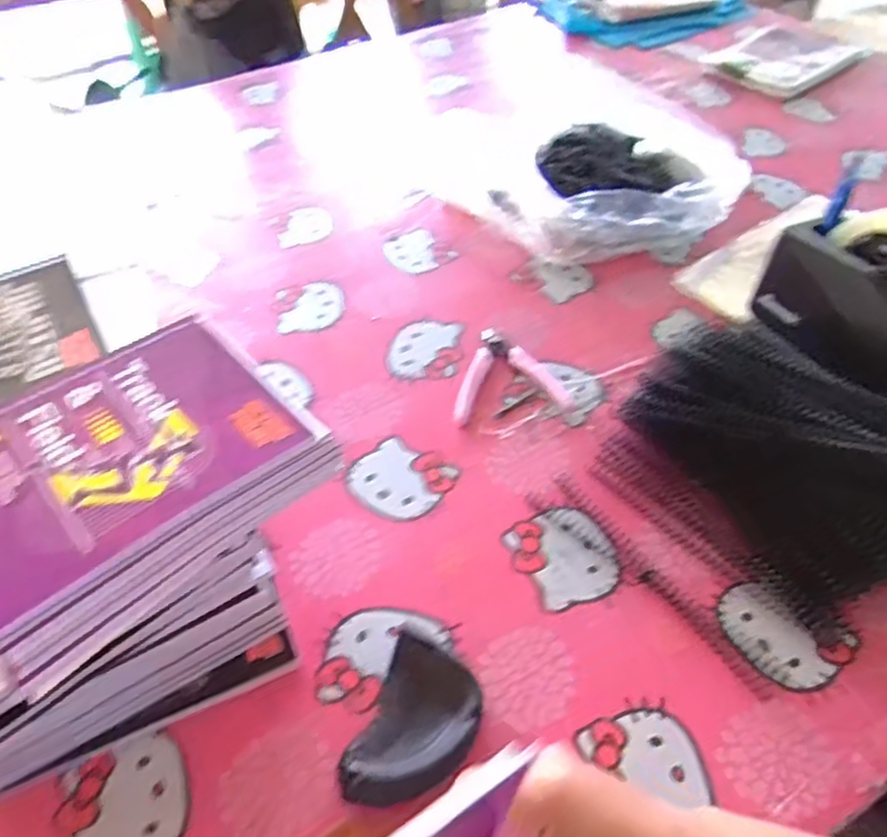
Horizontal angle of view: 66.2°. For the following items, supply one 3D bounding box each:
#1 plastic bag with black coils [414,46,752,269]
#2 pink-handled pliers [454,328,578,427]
[{"bbox_3d":[0.145,-0.345,0.848,0.325,0.052,0.431,-17,50,-13],"label":"plastic bag with black coils"},{"bbox_3d":[0.056,-0.045,0.622,0.101,0.014,0.114,-6,48,-3],"label":"pink-handled pliers"}]

